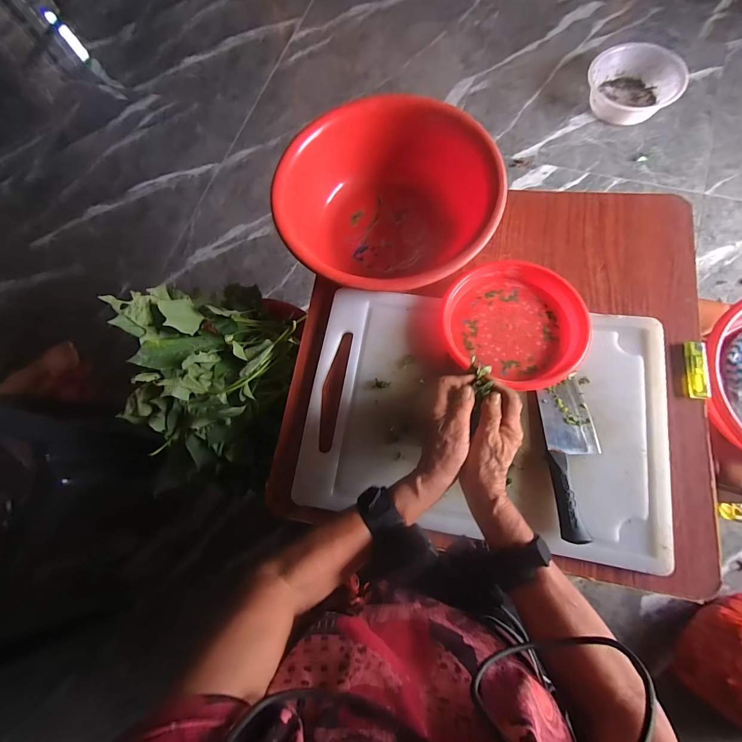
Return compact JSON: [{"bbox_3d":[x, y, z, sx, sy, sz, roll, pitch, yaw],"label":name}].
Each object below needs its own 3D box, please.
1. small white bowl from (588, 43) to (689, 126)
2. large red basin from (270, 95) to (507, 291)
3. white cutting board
[{"bbox_3d":[0.826,-0.911,1.110,0.221,0.103,0.240,-2,74,6],"label":"small white bowl"},{"bbox_3d":[0.022,-0.249,0.541,0.304,0.118,0.311,-2,74,6],"label":"large red basin"},{"bbox_3d":[0.151,0.055,0.484,0.472,0.017,0.322,8,75,8],"label":"white cutting board"}]

